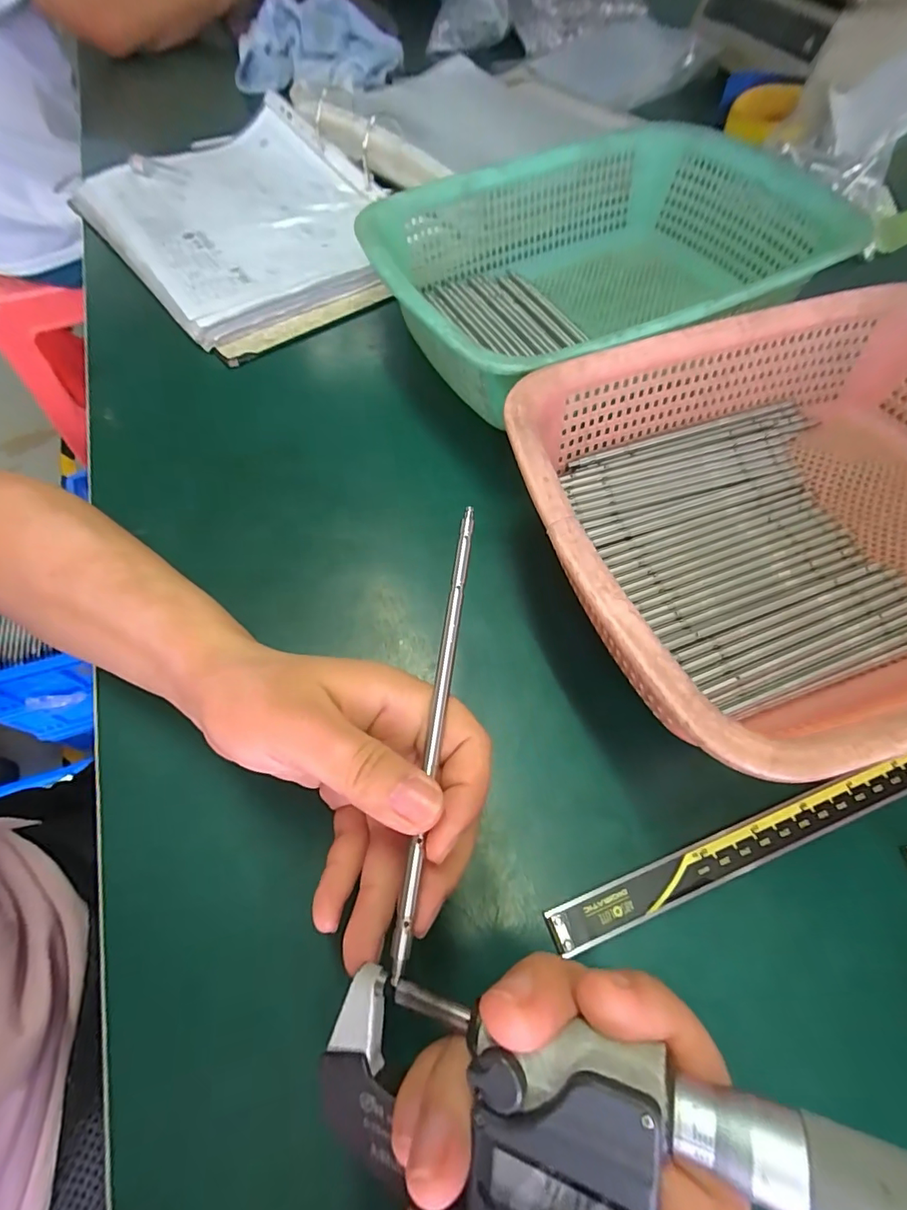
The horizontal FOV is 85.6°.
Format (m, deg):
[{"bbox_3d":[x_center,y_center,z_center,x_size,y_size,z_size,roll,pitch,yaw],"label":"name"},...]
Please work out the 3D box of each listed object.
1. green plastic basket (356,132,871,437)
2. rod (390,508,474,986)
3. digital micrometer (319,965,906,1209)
[{"bbox_3d":[0.097,-0.234,0.361,0.294,0.097,0.226,-18,62,-10],"label":"green plastic basket"},{"bbox_3d":[-0.005,0.035,0.175,0.006,0.005,0.162,7,67,4],"label":"rod"},{"bbox_3d":[0.033,0.123,0.108,0.157,0.022,0.052,-11,58,23],"label":"digital micrometer"}]

